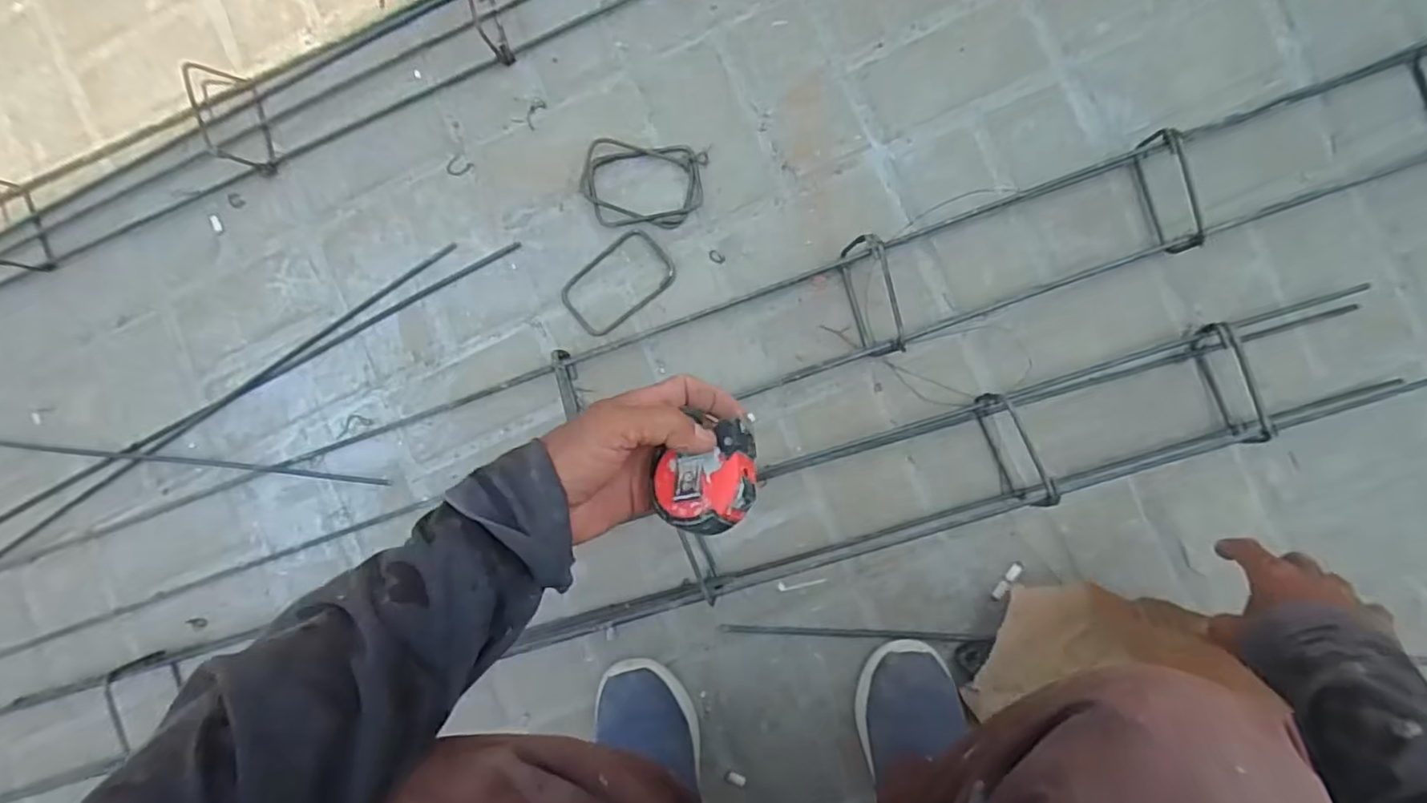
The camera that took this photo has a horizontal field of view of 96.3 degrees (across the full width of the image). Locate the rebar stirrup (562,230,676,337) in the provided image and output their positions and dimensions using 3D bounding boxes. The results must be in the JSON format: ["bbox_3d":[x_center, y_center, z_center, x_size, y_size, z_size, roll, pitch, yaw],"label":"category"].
[{"bbox_3d":[-0.112,-0.137,0.737,0.128,0.008,0.081,-36,88,5],"label":"rebar stirrup"}]

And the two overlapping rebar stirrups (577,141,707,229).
[{"bbox_3d":[-0.081,-0.245,0.725,0.138,0.011,0.097,6,92,5],"label":"two overlapping rebar stirrups"}]

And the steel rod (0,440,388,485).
[{"bbox_3d":[-0.828,0.060,0.797,0.878,0.013,0.014,5,91,5],"label":"steel rod"}]

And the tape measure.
[{"bbox_3d":[-0.005,0.048,0.408,0.063,0.028,0.068,-3,91,5],"label":"tape measure"}]

